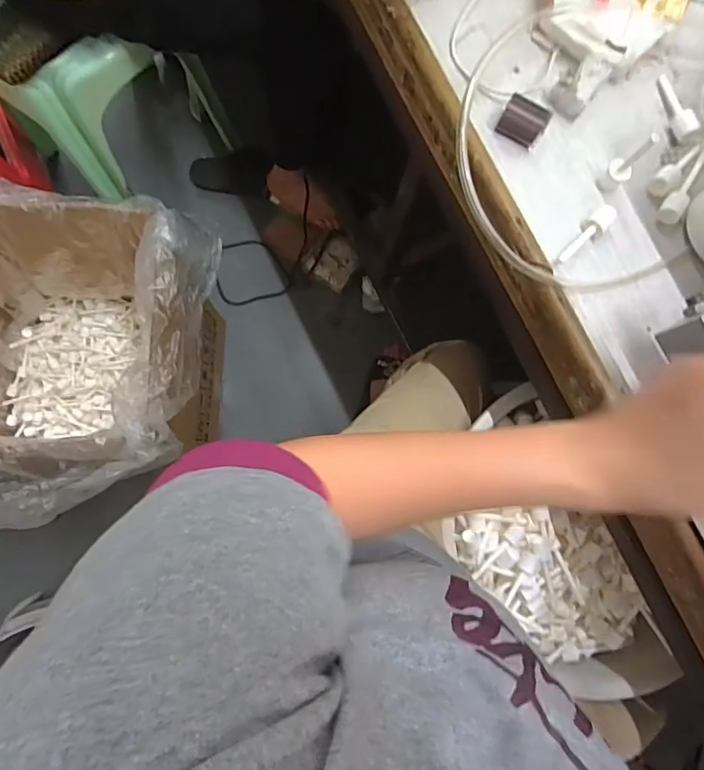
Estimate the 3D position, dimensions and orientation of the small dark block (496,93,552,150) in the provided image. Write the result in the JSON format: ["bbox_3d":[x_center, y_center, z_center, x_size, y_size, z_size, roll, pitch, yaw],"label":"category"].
[{"bbox_3d":[0.149,-0.229,0.432,0.039,0.023,0.025,27,83,0],"label":"small dark block"}]

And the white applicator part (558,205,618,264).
[{"bbox_3d":[0.198,-0.128,0.423,0.060,0.015,0.019,-40,87,-6],"label":"white applicator part"}]

